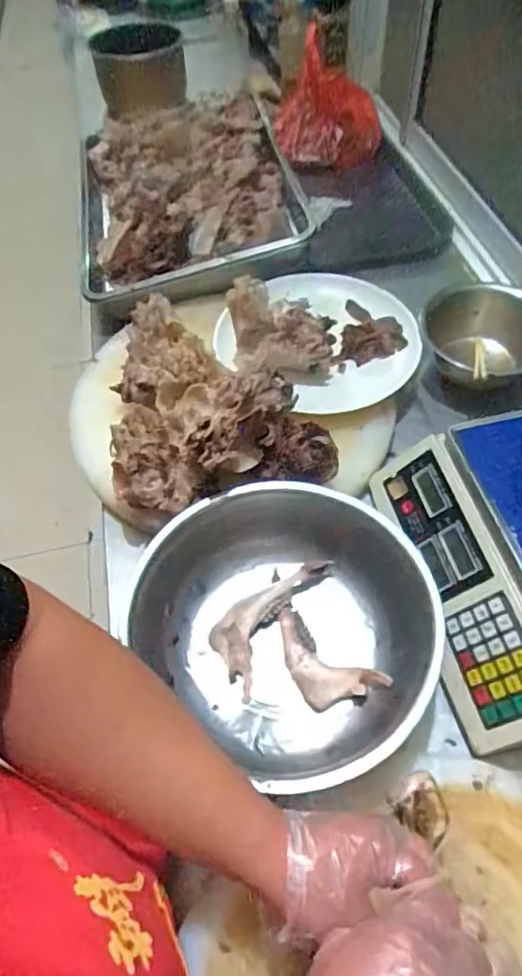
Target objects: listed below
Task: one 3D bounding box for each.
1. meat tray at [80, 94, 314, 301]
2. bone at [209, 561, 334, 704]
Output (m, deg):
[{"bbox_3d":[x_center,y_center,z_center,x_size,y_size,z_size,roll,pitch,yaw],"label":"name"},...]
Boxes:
[{"bbox_3d":[-0.146,-0.514,0.972,0.384,0.087,0.471,-16,60,6],"label":"meat tray"},{"bbox_3d":[0.006,0.140,0.618,0.072,0.028,0.165,31,63,22],"label":"bone"}]

